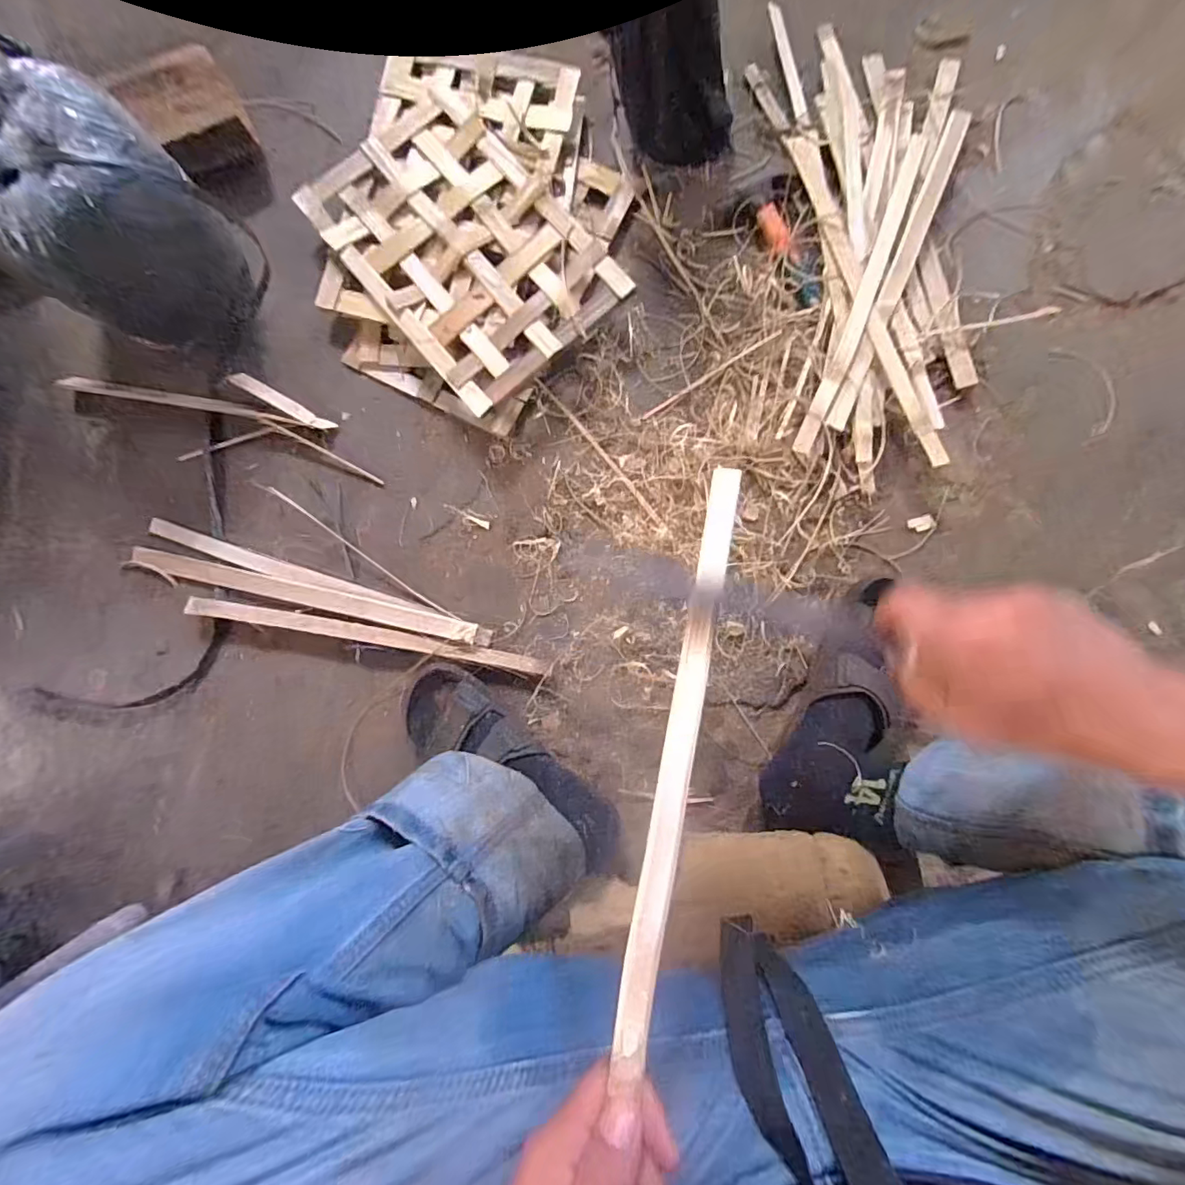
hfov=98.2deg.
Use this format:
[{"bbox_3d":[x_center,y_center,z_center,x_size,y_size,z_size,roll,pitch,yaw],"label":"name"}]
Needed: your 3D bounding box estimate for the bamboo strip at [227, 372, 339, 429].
[{"bbox_3d":[-0.361,-0.221,0.598,0.121,0.005,0.019,28,66,-8],"label":"bamboo strip"}]

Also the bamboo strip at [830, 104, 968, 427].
[{"bbox_3d":[0.354,-0.374,0.589,0.027,0.006,0.419,23,85,-1],"label":"bamboo strip"}]

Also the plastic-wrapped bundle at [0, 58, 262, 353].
[{"bbox_3d":[-0.477,-0.364,0.515,0.185,0.175,0.171,0,87,1],"label":"plastic-wrapped bundle"}]

